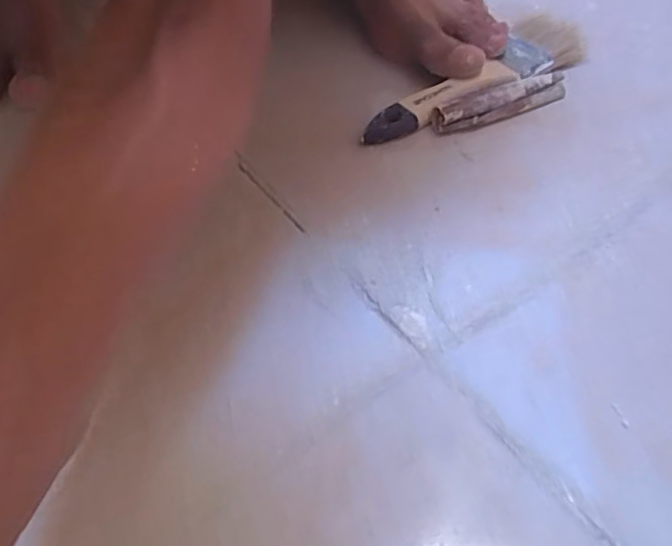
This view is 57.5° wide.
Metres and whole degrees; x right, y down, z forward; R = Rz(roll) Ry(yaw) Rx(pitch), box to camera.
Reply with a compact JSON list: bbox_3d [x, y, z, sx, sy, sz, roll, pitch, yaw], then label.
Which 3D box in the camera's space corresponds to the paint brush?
[{"bbox_3d":[0.093,-0.134,0.427,0.183,0.014,0.055,-30,56,-16],"label":"paint brush"}]

